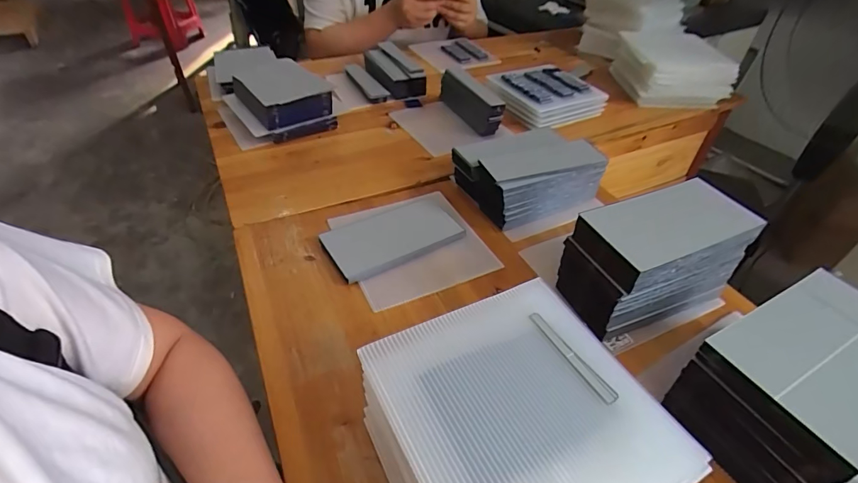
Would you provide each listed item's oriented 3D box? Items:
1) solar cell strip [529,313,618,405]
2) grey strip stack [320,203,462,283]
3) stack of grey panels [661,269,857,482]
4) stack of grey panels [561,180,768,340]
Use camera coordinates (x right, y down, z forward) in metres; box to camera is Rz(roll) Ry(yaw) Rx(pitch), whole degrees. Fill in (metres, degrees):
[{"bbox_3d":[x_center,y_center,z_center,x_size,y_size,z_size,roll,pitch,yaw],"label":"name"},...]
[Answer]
[{"bbox_3d":[0.099,0.078,0.300,0.011,0.004,0.078,-22,48,-23],"label":"solar cell strip"},{"bbox_3d":[-0.043,-0.007,0.521,0.158,0.015,0.090,-22,48,-23],"label":"grey strip stack"},{"bbox_3d":[0.301,0.115,0.349,0.165,0.099,0.107,-20,47,-22],"label":"stack of grey panels"},{"bbox_3d":[0.225,0.017,0.438,0.158,0.113,0.082,-15,46,-17],"label":"stack of grey panels"}]

